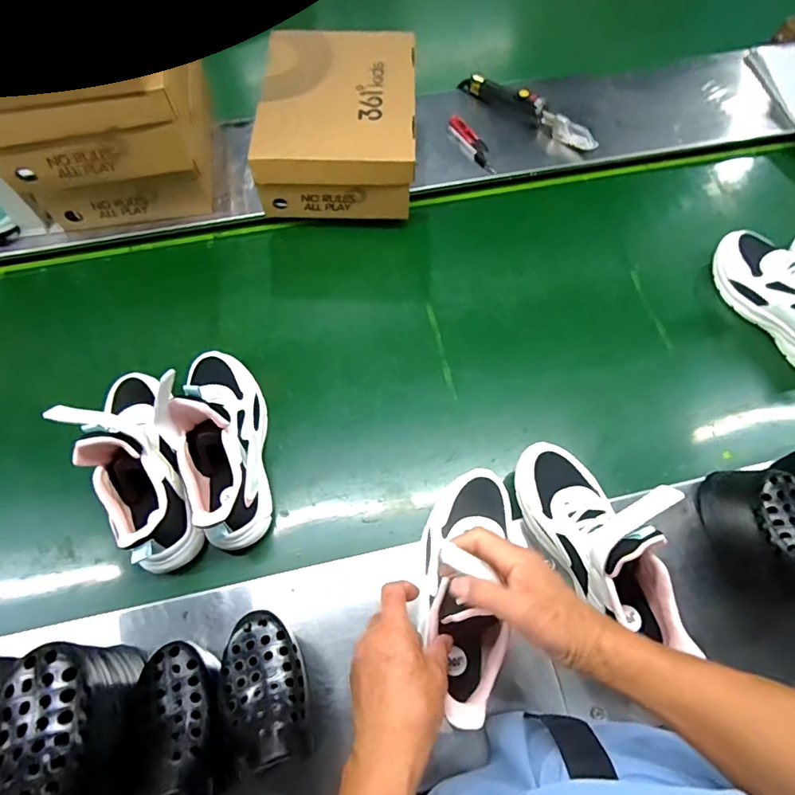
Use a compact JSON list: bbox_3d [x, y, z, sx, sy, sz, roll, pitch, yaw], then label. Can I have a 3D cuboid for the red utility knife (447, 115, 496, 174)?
[{"bbox_3d":[0.135,-0.455,0.860,0.040,0.022,0.139,-29,68,-13],"label":"red utility knife"}]

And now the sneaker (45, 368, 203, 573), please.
[{"bbox_3d":[-0.312,0.070,0.566,0.080,0.157,0.252,-26,67,-11],"label":"sneaker"}]

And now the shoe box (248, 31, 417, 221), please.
[{"bbox_3d":[-0.092,-0.449,0.789,0.243,0.129,0.285,0,65,0],"label":"shoe box"}]

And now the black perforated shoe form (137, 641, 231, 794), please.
[{"bbox_3d":[-0.191,0.280,0.414,0.073,0.064,0.127,-24,67,-11],"label":"black perforated shoe form"}]

